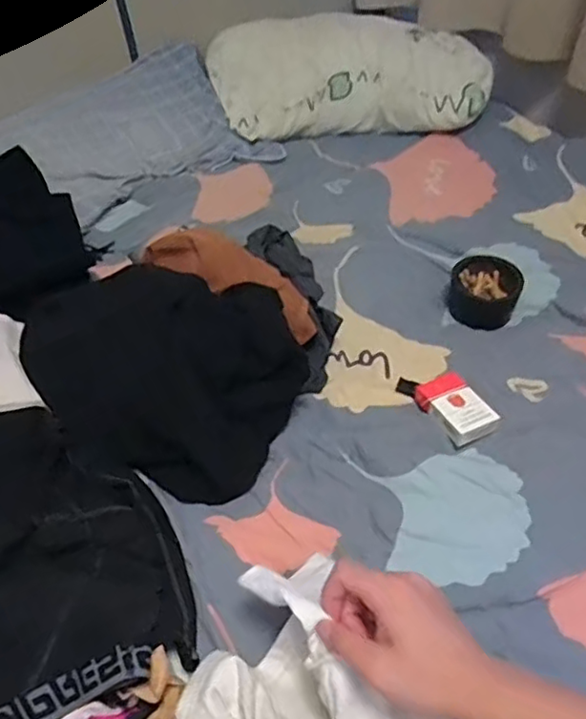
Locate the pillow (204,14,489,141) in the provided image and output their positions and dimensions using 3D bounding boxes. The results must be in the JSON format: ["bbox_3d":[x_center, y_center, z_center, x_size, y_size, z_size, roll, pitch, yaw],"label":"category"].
[{"bbox_3d":[0.106,-0.571,1.280,0.554,0.168,0.213,1,46,1],"label":"pillow"}]

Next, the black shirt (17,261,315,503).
[{"bbox_3d":[-0.166,0.014,0.741,0.341,0.144,0.224,12,48,10],"label":"black shirt"}]

